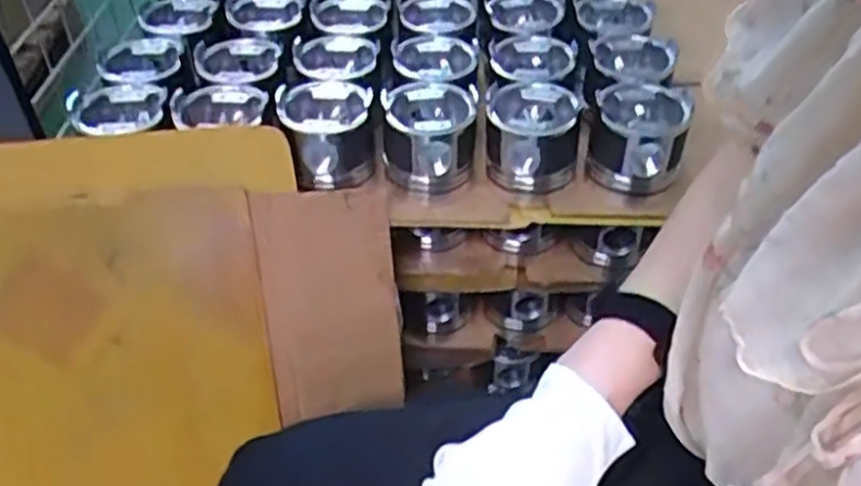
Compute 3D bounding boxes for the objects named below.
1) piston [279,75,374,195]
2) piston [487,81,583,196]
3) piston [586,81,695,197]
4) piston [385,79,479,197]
[{"bbox_3d":[-0.112,-0.120,0.827,0.094,0.091,0.101,-16,45,-15],"label":"piston"},{"bbox_3d":[0.110,-0.114,0.827,0.097,0.089,0.095,4,43,5],"label":"piston"},{"bbox_3d":[0.224,-0.109,0.827,0.098,0.109,0.097,11,45,13],"label":"piston"},{"bbox_3d":[-0.001,-0.113,0.833,0.096,0.096,0.096,-3,43,-1],"label":"piston"}]

